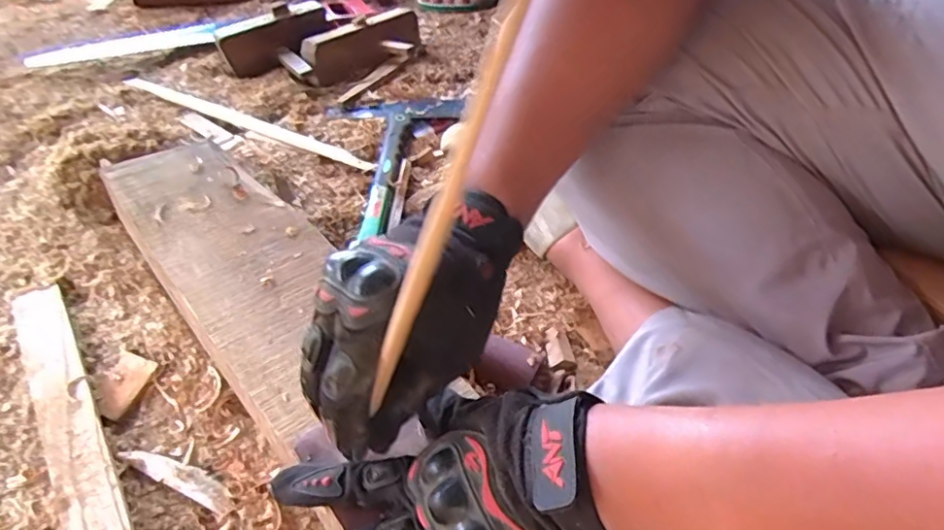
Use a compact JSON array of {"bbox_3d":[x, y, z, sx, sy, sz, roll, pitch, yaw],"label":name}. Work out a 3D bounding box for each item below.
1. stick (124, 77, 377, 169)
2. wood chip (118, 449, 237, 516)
[{"bbox_3d":[-0.271,-0.169,0.692,0.358,0.010,0.023,23,48,15],"label":"stick"},{"bbox_3d":[-0.210,0.150,0.423,0.095,0.006,0.020,22,47,15],"label":"wood chip"}]

